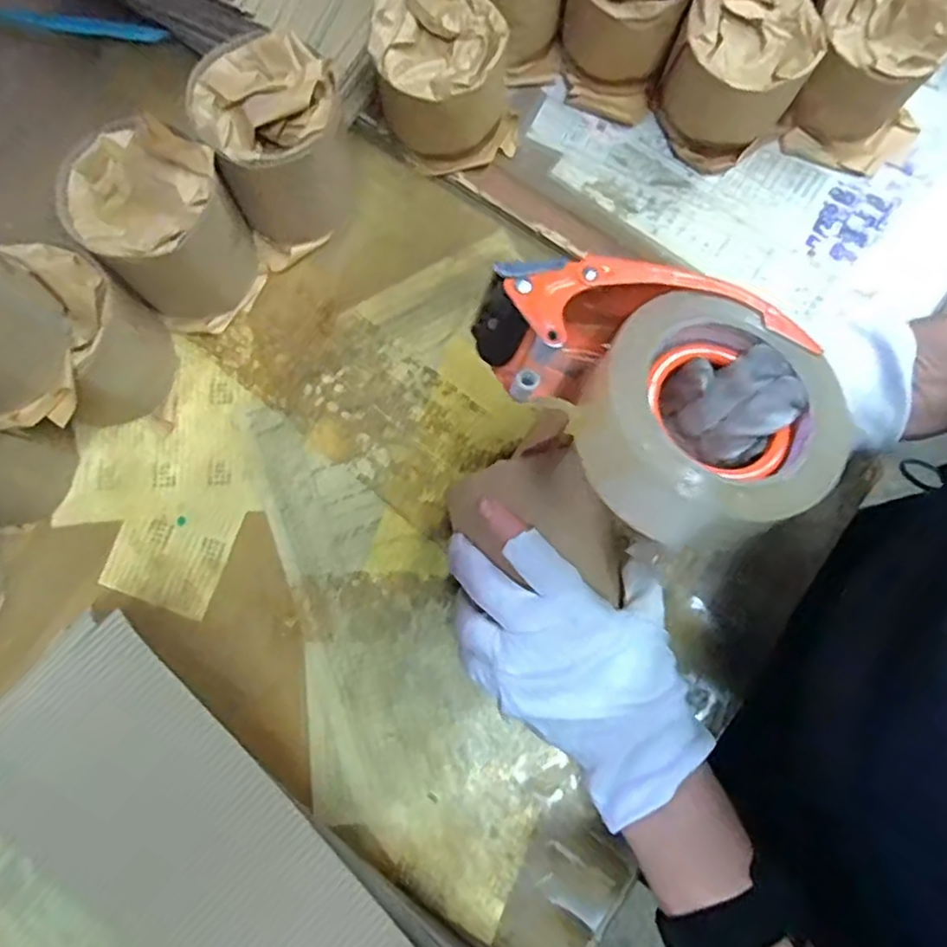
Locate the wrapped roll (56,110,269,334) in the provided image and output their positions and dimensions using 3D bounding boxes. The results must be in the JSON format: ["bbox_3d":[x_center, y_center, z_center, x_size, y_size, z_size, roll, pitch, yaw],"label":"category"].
[{"bbox_3d":[-0.209,-0.169,0.470,0.096,0.109,0.107,-40,81,-7],"label":"wrapped roll"}]

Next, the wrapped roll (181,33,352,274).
[{"bbox_3d":[-0.136,-0.232,0.483,0.091,0.108,0.107,-26,80,-4],"label":"wrapped roll"}]

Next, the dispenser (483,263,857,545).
[{"bbox_3d":[0.089,-0.041,0.332,0.118,0.070,0.159,-35,81,-21],"label":"dispenser"}]

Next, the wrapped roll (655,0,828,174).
[{"bbox_3d":[0.191,-0.292,0.501,0.091,0.087,0.098,35,81,7],"label":"wrapped roll"}]

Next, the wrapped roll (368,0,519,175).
[{"bbox_3d":[-0.021,-0.287,0.505,0.096,0.085,0.093,0,79,0],"label":"wrapped roll"}]

